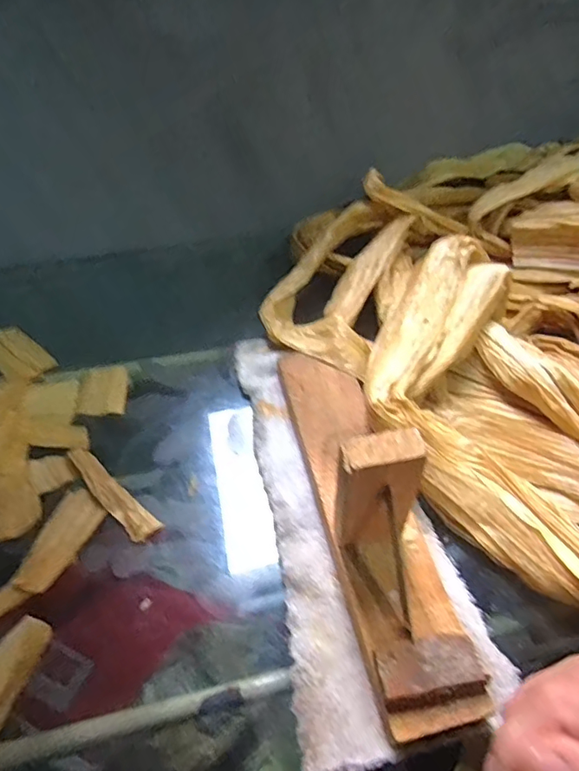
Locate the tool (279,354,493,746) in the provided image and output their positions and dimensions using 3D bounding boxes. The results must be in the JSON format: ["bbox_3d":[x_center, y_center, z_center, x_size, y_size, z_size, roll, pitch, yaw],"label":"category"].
[{"bbox_3d":[0.053,0.052,0.325,0.063,0.116,0.272,-11,52,-11],"label":"tool"}]

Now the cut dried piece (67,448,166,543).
[{"bbox_3d":[-0.130,0.077,0.377,0.091,0.012,0.021,35,58,23],"label":"cut dried piece"}]

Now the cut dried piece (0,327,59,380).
[{"bbox_3d":[-0.244,-0.029,0.462,0.071,0.010,0.041,35,58,23],"label":"cut dried piece"}]

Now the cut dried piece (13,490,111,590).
[{"bbox_3d":[-0.156,0.103,0.351,0.036,0.010,0.070,21,53,14],"label":"cut dried piece"}]

